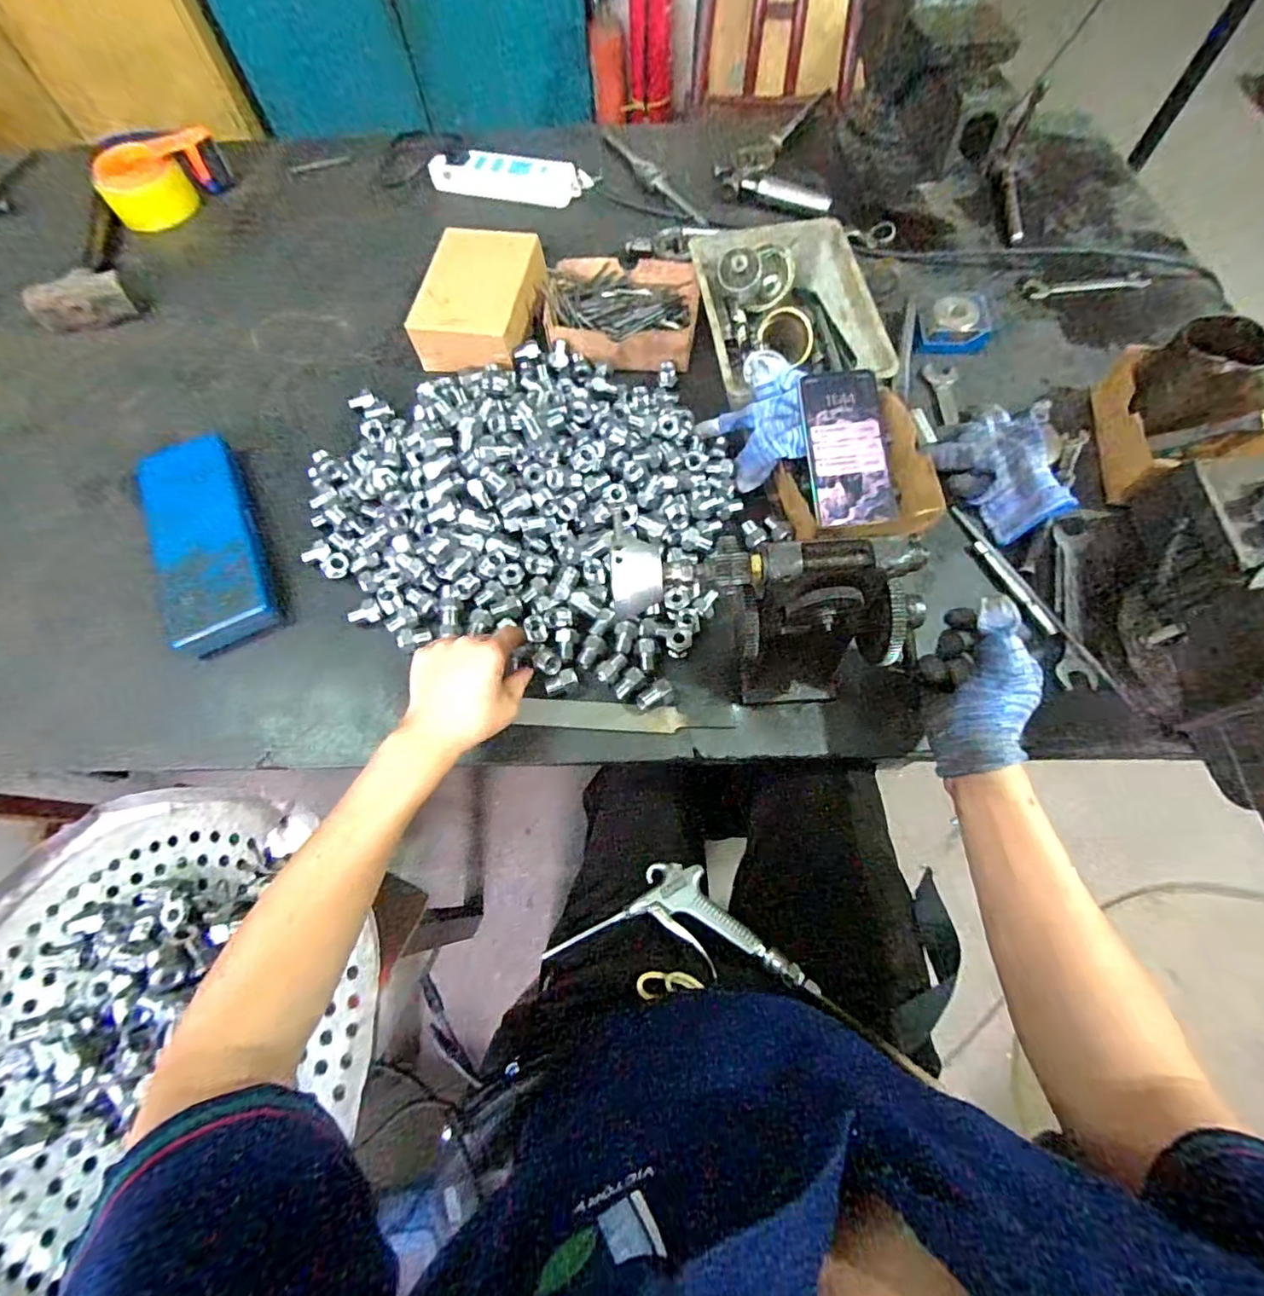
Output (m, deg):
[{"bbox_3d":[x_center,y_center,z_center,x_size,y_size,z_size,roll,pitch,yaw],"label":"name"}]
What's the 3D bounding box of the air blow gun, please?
[{"bbox_3d":[0.047,0.266,0.530,0.241,0.024,0.109,7,66,21],"label":"air blow gun"}]

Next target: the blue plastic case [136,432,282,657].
[{"bbox_3d":[-0.426,-0.115,0.550,0.093,0.022,0.257,-26,68,-9],"label":"blue plastic case"}]

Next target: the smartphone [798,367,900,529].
[{"bbox_3d":[0.211,-0.192,0.536,0.086,0.010,0.152,-7,83,1],"label":"smartphone"}]

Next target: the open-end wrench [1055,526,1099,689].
[{"bbox_3d":[0.408,-0.039,0.517,0.031,0.011,0.165,12,68,7],"label":"open-end wrench"}]

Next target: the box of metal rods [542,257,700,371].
[{"bbox_3d":[-0.011,-0.393,0.654,0.177,0.040,0.142,5,67,4],"label":"box of metal rods"}]

